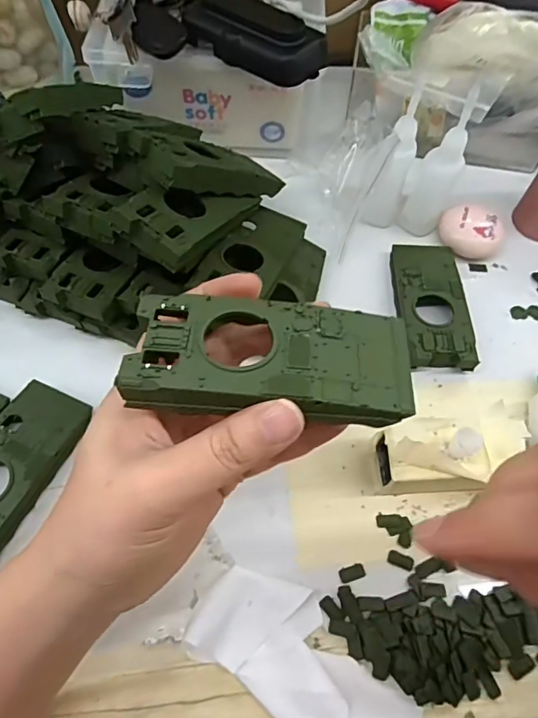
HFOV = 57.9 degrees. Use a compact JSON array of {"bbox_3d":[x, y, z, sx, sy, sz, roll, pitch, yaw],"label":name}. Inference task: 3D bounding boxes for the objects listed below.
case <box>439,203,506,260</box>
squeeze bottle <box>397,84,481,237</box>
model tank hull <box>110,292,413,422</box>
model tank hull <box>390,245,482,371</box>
[{"bbox_3d":[0.155,-0.097,0.375,0.048,0.024,0.037,28,63,13],"label":"case"},{"bbox_3d":[0.123,-0.139,0.351,0.037,0.103,0.026,23,62,10],"label":"squeeze bottle"},{"bbox_3d":[0.002,-0.001,0.182,0.101,0.011,0.049,2,61,-3],"label":"model tank hull"},{"bbox_3d":[0.114,-0.039,0.345,0.046,0.019,0.103,2,61,-1],"label":"model tank hull"}]

